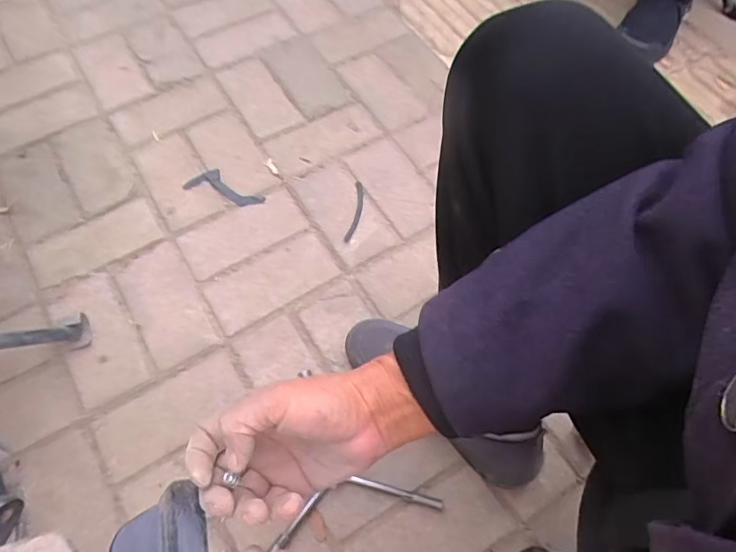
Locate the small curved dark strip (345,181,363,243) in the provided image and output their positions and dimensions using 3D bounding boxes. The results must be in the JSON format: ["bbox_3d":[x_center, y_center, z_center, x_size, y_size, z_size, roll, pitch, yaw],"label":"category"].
[{"bbox_3d":[-0.018,-0.100,0.809,0.017,0.005,0.111,8,63,3],"label":"small curved dark strip"}]

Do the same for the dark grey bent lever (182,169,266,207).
[{"bbox_3d":[-0.224,-0.143,0.833,0.128,0.012,0.050,15,63,7],"label":"dark grey bent lever"}]

